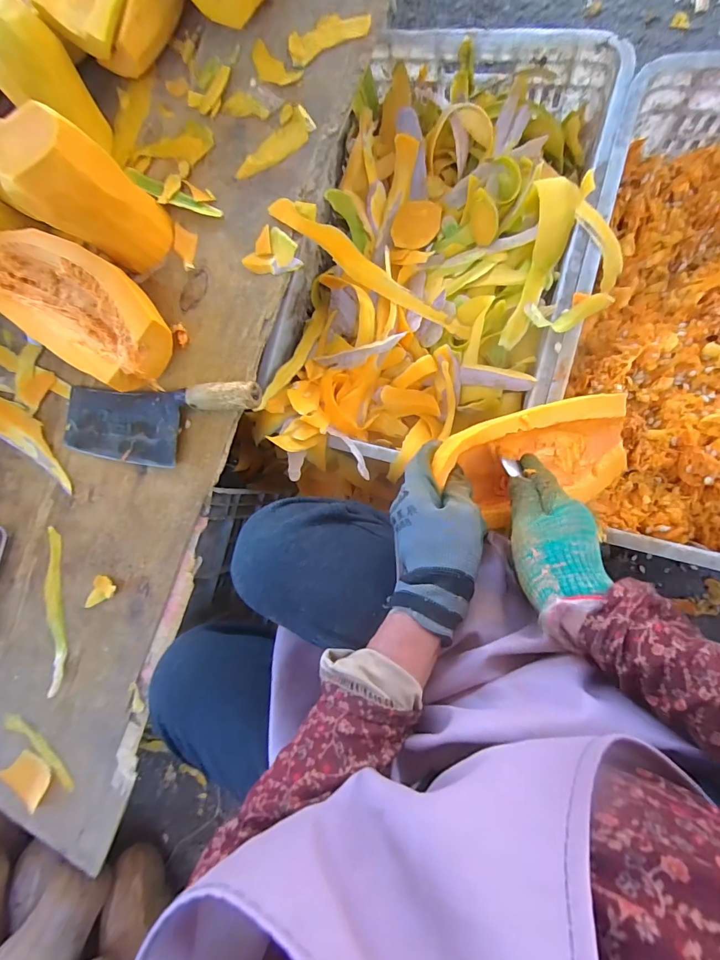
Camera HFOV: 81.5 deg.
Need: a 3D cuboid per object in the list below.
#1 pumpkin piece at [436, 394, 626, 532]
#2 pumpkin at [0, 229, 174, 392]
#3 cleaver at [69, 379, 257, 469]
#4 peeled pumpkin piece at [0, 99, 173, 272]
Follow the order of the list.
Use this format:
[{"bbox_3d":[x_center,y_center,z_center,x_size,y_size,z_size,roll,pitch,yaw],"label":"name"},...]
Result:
[{"bbox_3d":[0.171,-0.017,0.401,0.236,0.047,0.113,-5,89,-24],"label":"pumpkin piece"},{"bbox_3d":[-0.303,-0.191,0.466,0.213,0.069,0.109,33,96,11],"label":"pumpkin"},{"bbox_3d":[-0.227,-0.061,0.465,0.252,0.030,0.086,1,89,13],"label":"cleaver"},{"bbox_3d":[-0.272,-0.282,0.418,0.078,0.154,0.089,29,95,12],"label":"peeled pumpkin piece"}]

